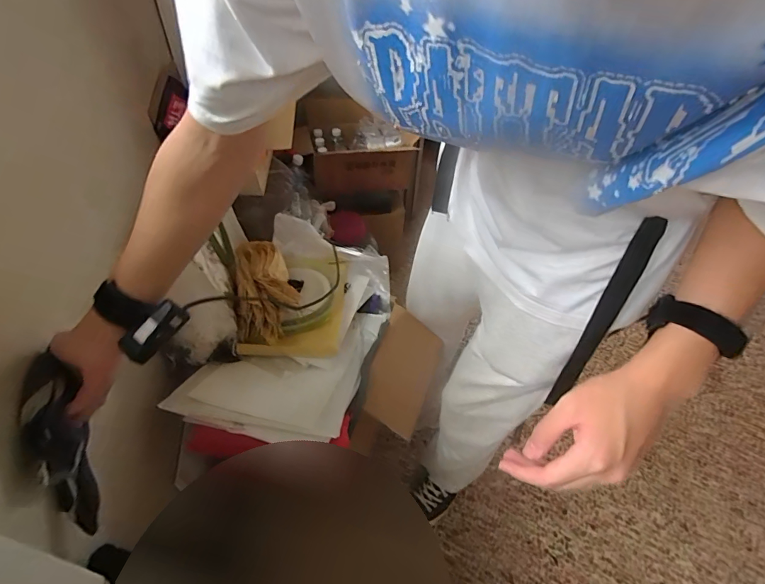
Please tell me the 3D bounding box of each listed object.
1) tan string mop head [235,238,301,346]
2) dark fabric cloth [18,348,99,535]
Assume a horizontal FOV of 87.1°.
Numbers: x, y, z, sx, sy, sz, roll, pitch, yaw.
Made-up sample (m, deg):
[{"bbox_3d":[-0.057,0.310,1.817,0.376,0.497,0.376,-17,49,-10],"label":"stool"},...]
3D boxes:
[{"bbox_3d":[-0.259,-0.009,0.896,0.130,0.100,0.265,-11,46,-9],"label":"tan string mop head"},{"bbox_3d":[-0.392,0.194,0.488,0.044,0.236,0.078,-2,16,-3],"label":"dark fabric cloth"}]

